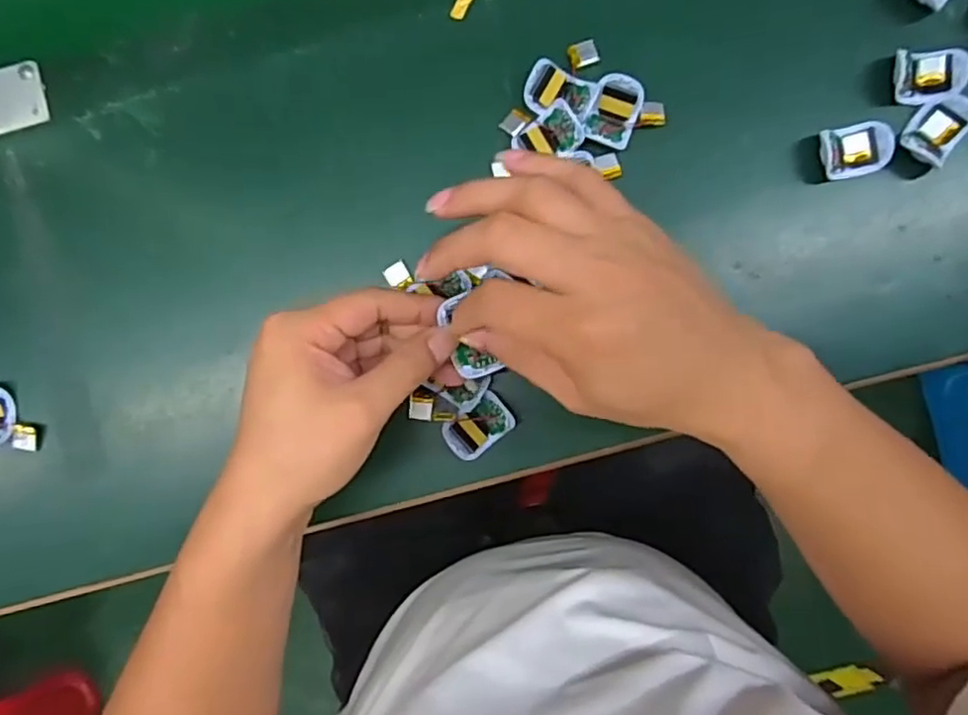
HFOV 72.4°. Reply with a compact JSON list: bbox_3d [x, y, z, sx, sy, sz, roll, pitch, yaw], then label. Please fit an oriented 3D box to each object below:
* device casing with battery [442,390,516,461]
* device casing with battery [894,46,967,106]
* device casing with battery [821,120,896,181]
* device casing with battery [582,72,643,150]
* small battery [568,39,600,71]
[{"bbox_3d":[-0.003,0.044,0.418,0.043,0.013,0.028,-37,90,2],"label":"device casing with battery"},{"bbox_3d":[0.271,-0.172,0.401,0.041,0.011,0.031,-4,91,1],"label":"device casing with battery"},{"bbox_3d":[0.229,-0.128,0.409,0.041,0.016,0.031,-12,91,1],"label":"device casing with battery"},{"bbox_3d":[0.081,-0.150,0.407,0.030,0.013,0.042,17,91,1],"label":"device casing with battery"},{"bbox_3d":[0.062,-0.190,0.414,0.019,0.006,0.016,-18,90,1],"label":"small battery"}]

